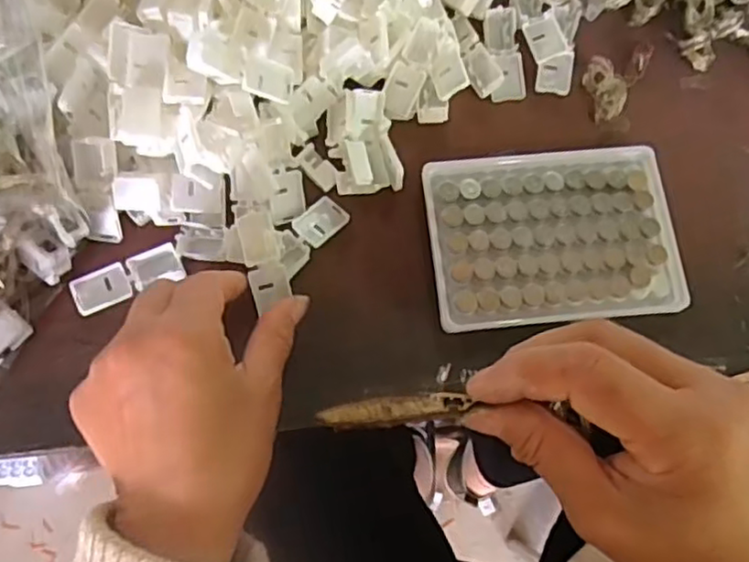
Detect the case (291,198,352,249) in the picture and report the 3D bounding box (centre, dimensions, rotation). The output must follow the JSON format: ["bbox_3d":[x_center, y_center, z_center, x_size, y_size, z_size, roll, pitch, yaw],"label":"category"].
[{"bbox_3d":[-0.029,-0.033,0.367,0.028,0.004,0.020,-41,79,-12],"label":"case"}]

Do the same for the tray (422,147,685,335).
[{"bbox_3d":[0.095,-0.028,0.367,0.129,0.010,0.100,-6,74,-3],"label":"tray"}]

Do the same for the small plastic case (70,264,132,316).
[{"bbox_3d":[-0.140,0.003,0.350,0.028,0.004,0.022,-24,76,-8],"label":"small plastic case"}]

